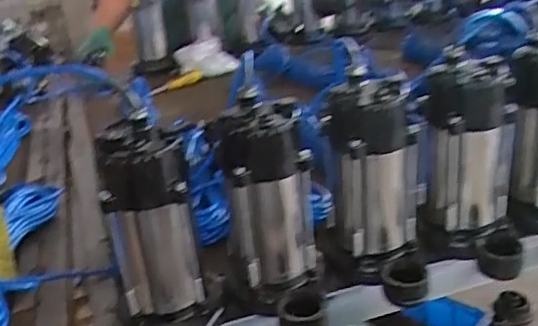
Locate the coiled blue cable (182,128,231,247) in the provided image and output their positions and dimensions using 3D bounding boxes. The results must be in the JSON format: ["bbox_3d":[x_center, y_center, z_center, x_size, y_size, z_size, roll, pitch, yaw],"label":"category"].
[{"bbox_3d":[-0.098,0.025,0.939,0.051,0.067,0.228,-9,39,-8],"label":"coiled blue cable"}]

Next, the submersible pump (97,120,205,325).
[{"bbox_3d":[-0.121,0.097,0.657,0.091,0.241,0.144,-11,25,-12],"label":"submersible pump"}]

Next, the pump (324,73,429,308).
[{"bbox_3d":[0.121,0.033,0.716,0.113,0.224,0.128,-2,25,8],"label":"pump"}]

